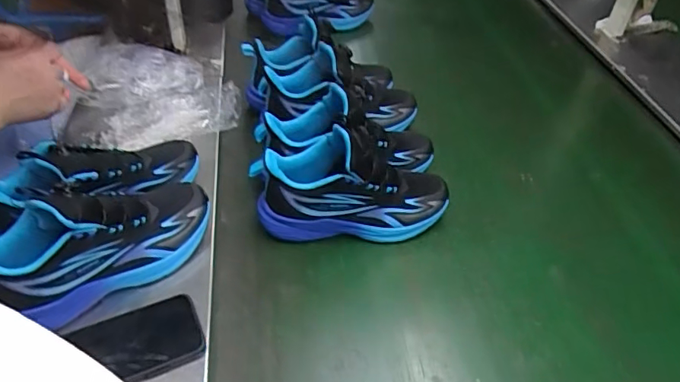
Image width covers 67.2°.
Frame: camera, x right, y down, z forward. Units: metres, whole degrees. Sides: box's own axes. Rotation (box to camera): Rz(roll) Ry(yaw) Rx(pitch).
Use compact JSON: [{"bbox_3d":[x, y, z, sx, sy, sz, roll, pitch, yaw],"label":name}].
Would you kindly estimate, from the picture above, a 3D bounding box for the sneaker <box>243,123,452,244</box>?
[{"bbox_3d":[0.019,-0.003,0.670,0.252,0.134,0.085,-4,43,-7],"label":"sneaker"}]

